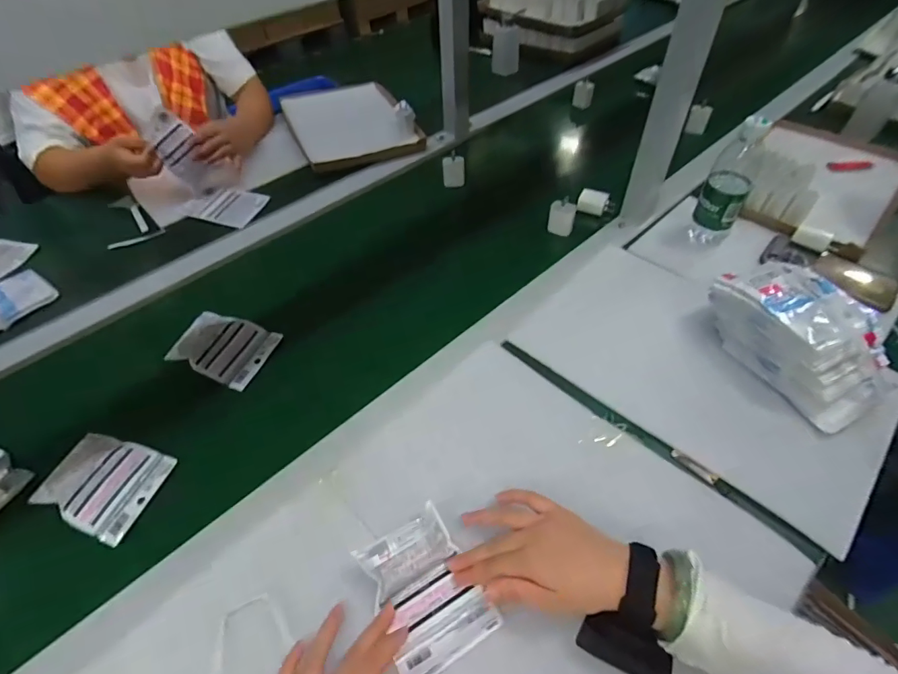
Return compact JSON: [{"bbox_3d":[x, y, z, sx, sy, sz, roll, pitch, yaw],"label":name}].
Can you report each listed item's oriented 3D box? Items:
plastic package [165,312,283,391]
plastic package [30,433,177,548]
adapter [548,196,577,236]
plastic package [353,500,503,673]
[{"bbox_3d":[-0.318,0.014,0.644,0.122,0.027,0.099,15,53,15],"label":"plastic package"},{"bbox_3d":[-0.392,0.164,0.518,0.114,0.027,0.100,17,53,16],"label":"plastic package"},{"bbox_3d":[0.194,-0.206,0.776,0.042,0.058,0.026,8,51,9],"label":"adapter"},{"bbox_3d":[-0.022,0.232,0.412,0.092,0.044,0.113,-28,54,-18],"label":"plastic package"}]

